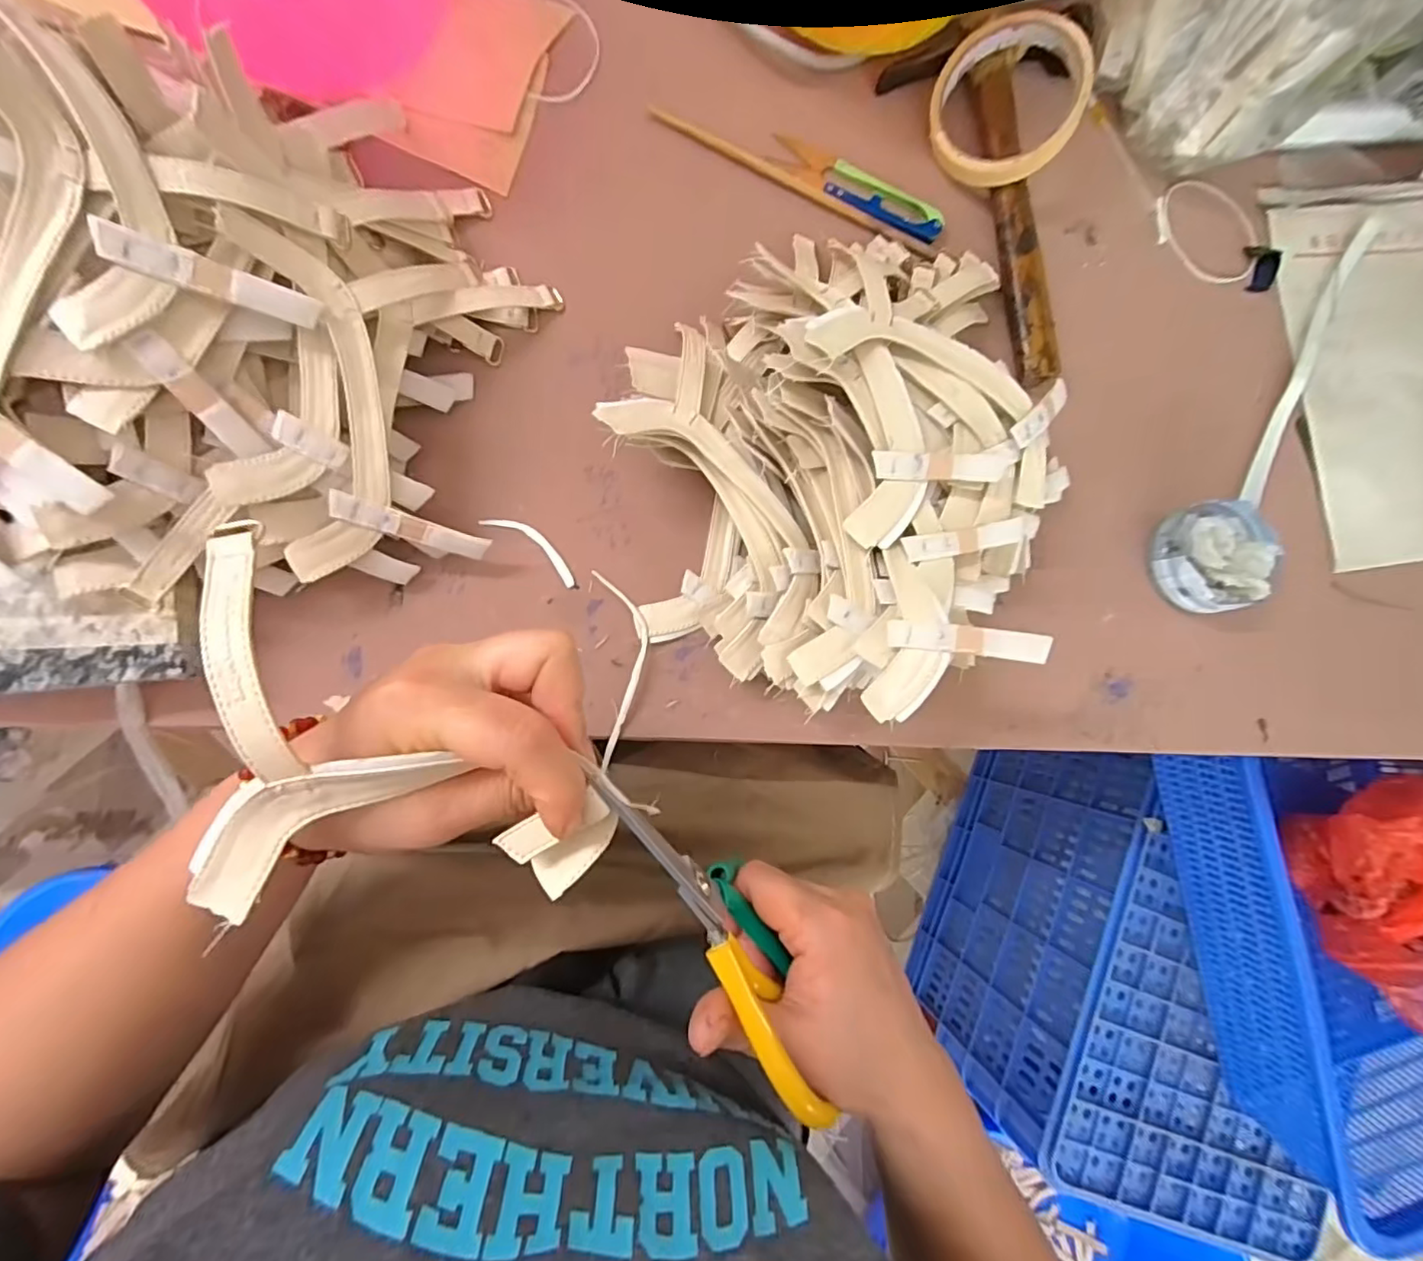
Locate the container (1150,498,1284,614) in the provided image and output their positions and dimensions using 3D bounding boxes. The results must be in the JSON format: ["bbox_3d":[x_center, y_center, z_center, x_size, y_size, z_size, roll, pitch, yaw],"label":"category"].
[{"bbox_3d":[0.330,-0.048,0.391,0.081,0.033,0.069,-6,88,-9],"label":"container"}]

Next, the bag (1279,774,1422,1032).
[{"bbox_3d":[0.781,0.270,0.675,0.216,0.128,0.232,-36,92,-9],"label":"bag"}]

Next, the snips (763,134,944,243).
[{"bbox_3d":[0.094,-0.282,0.381,0.117,0.006,0.030,21,85,-7],"label":"snips"}]

